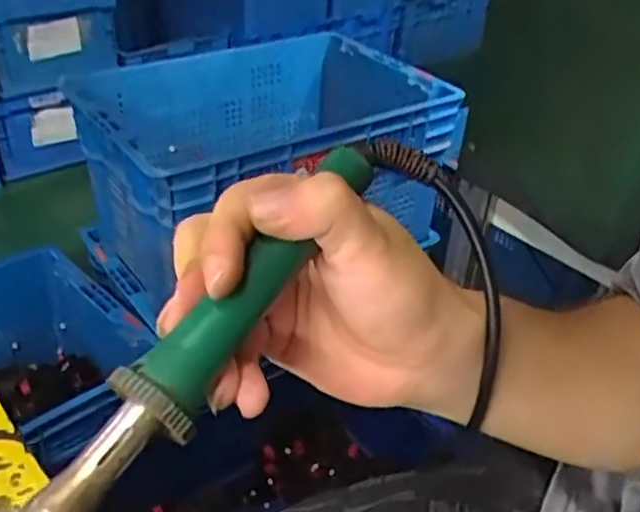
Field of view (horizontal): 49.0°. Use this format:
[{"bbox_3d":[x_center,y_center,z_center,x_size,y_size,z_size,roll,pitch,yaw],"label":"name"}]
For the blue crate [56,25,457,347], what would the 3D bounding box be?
[{"bbox_3d":[-0.089,-0.169,1.254,0.596,0.308,0.409,-19,41,-29],"label":"blue crate"}]

